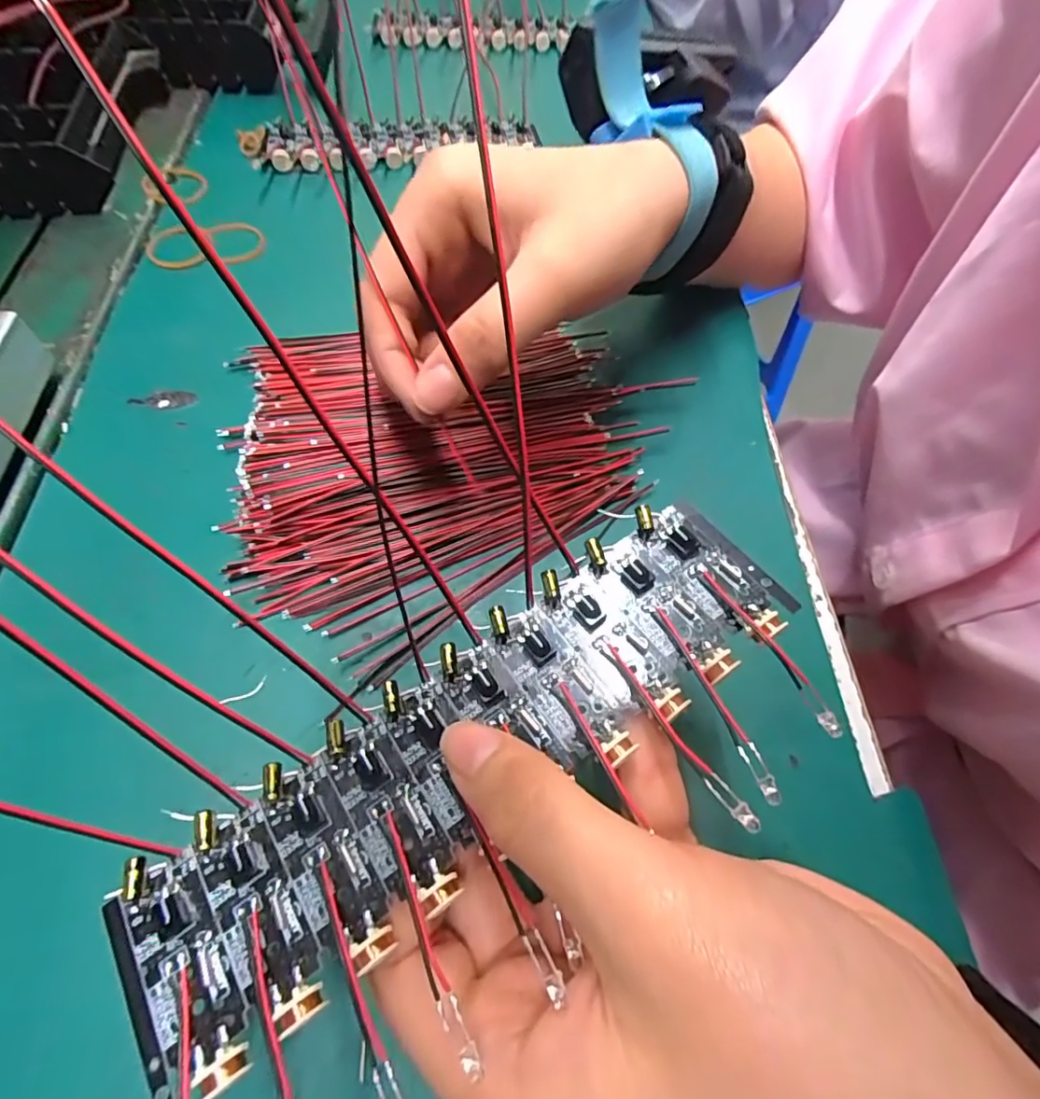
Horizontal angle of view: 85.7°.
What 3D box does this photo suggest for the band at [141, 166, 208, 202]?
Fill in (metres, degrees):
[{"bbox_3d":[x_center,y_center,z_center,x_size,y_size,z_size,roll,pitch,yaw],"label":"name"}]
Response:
[{"bbox_3d":[-0.186,-0.201,0.305,0.028,0.007,0.035,15,61,4],"label":"band"}]

